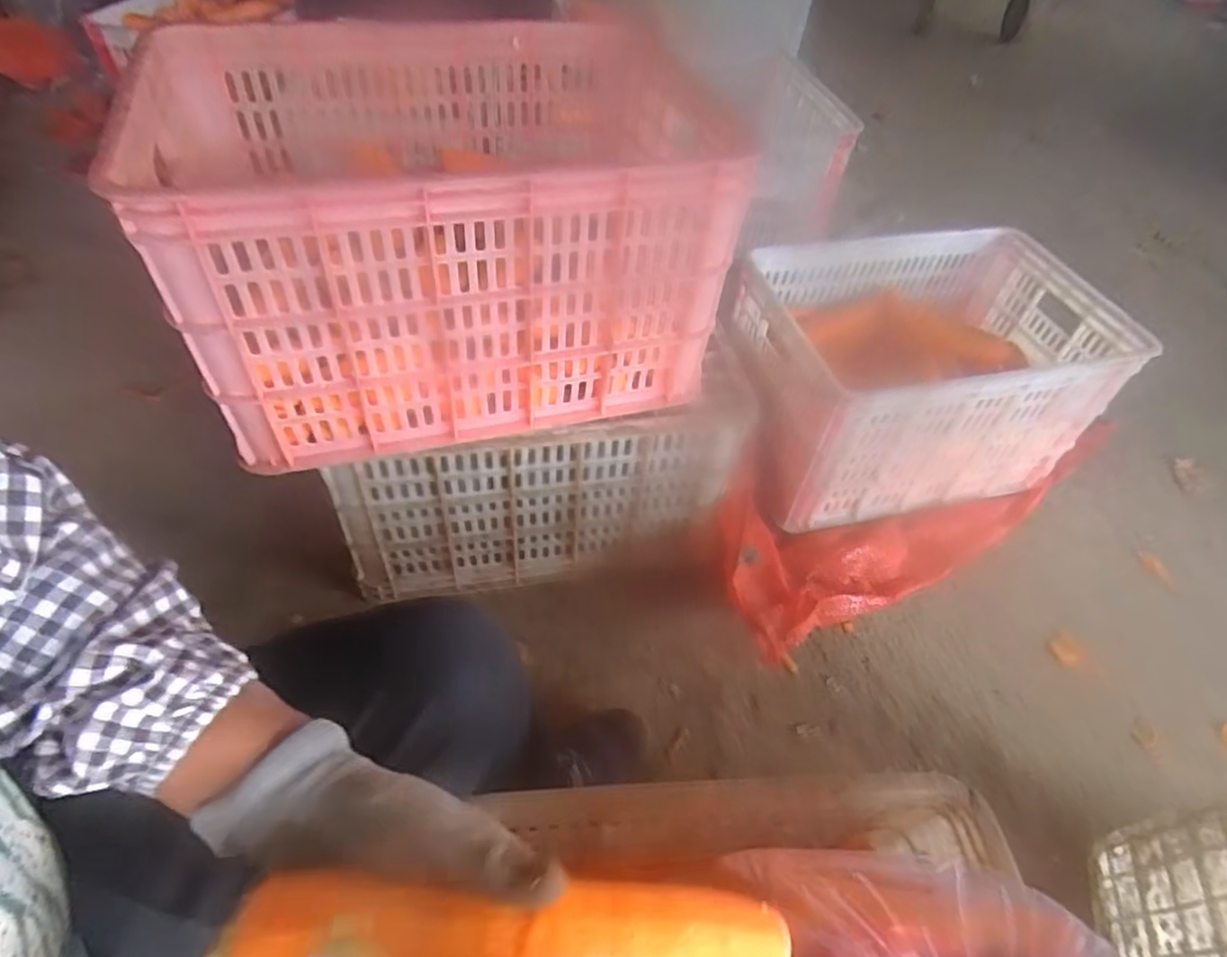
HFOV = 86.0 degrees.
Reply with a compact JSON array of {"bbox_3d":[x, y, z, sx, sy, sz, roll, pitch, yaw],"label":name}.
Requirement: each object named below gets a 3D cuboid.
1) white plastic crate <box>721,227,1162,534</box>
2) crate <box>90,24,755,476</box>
[{"bbox_3d":[0.449,-0.169,1.052,0.525,0.276,0.360,-7,51,-11],"label":"white plastic crate"},{"bbox_3d":[-0.159,-0.268,0.701,0.509,0.275,0.359,-12,52,-15],"label":"crate"}]

